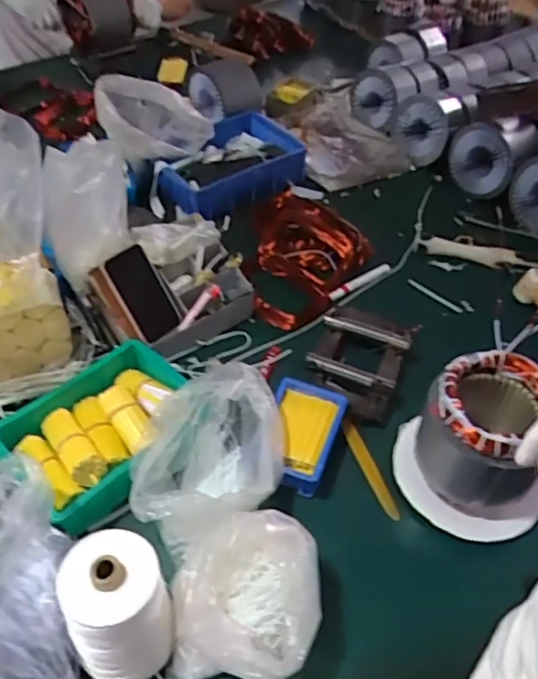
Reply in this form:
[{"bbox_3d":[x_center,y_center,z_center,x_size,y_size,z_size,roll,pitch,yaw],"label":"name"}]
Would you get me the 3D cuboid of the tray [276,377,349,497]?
[{"bbox_3d":[0.044,0.131,0.811,0.098,0.042,0.153,15,49,11],"label":"tray"}]

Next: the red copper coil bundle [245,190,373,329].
[{"bbox_3d":[0.079,-0.183,1.107,0.226,0.081,0.365,4,48,2],"label":"red copper coil bundle"}]

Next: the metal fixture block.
[{"bbox_3d":[0.138,0.030,0.916,0.142,0.042,0.209,20,50,15],"label":"metal fixture block"}]

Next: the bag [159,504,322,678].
[{"bbox_3d":[-0.028,0.279,0.641,0.162,0.112,0.174,0,48,-2],"label":"bag"}]

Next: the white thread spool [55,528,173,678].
[{"bbox_3d":[-0.155,0.274,0.601,0.102,0.158,0.106,1,48,-1],"label":"white thread spool"}]

